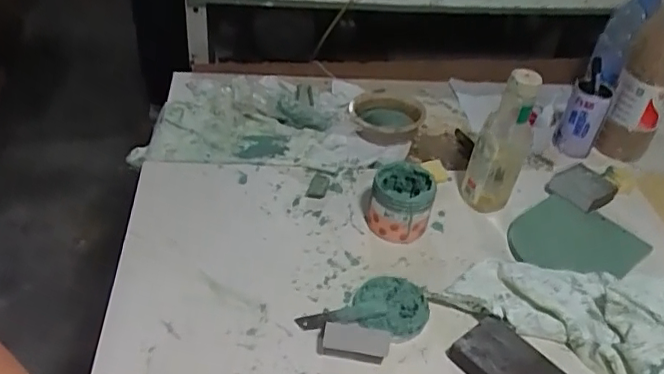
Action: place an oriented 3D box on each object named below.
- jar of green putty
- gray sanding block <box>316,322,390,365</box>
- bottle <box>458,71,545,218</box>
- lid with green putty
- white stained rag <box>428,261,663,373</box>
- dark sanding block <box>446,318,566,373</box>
[{"bbox_3d":[0.088,0.024,0.725,0.079,0.086,0.073,4,38,-3],"label":"jar of green putty"},{"bbox_3d":[0.023,0.163,0.586,0.073,0.016,0.034,9,38,4],"label":"gray sanding block"},{"bbox_3d":[0.222,-0.059,0.736,0.073,0.200,0.063,16,39,13],"label":"bottle"},{"bbox_3d":[0.067,0.135,0.624,0.080,0.014,0.080,4,38,-3],"label":"lid with green putty"},{"bbox_3d":[0.323,0.153,0.601,0.389,0.054,0.145,26,42,23],"label":"white stained rag"},{"bbox_3d":[0.178,0.184,0.577,0.075,0.028,0.098,-26,46,-31],"label":"dark sanding block"}]

